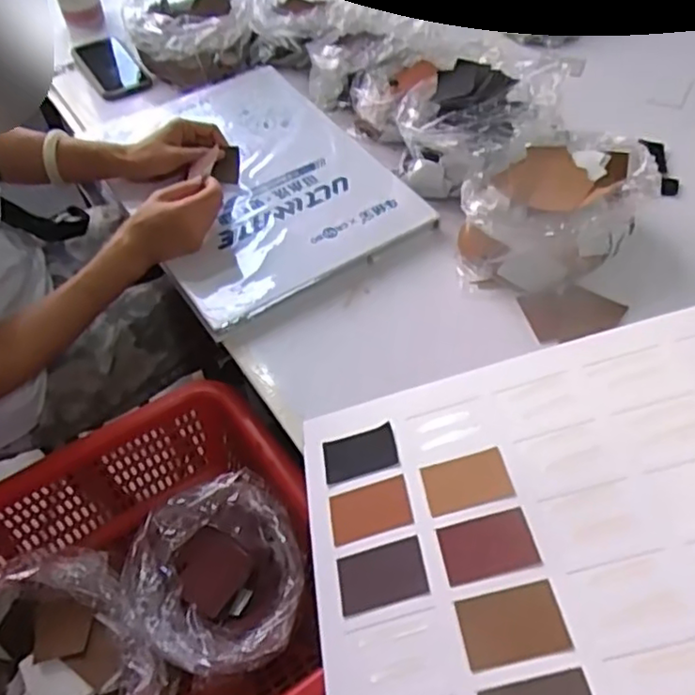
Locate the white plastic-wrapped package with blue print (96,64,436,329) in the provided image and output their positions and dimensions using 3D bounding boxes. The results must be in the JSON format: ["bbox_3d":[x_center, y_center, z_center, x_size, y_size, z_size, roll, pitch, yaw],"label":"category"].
[{"bbox_3d":[-0.148,-0.228,0.838,0.293,0.039,0.447,-32,58,-17],"label":"white plastic-wrapped package with blue print"}]

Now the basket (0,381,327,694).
[{"bbox_3d":[-0.236,0.270,0.626,0.449,0.158,0.365,-32,57,-19],"label":"basket"}]

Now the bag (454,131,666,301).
[{"bbox_3d":[0.227,-0.153,0.735,0.211,0.094,0.159,-33,57,-19],"label":"bag"}]

